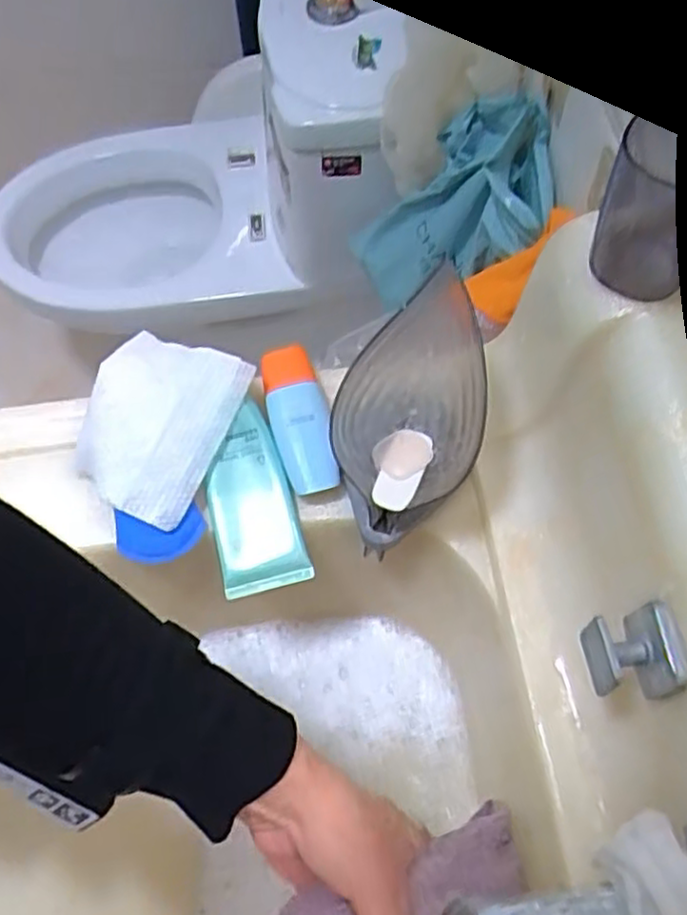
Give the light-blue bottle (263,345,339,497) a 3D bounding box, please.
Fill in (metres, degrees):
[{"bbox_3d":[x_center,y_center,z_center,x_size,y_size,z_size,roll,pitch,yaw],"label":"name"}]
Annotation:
[{"bbox_3d":[-0.032,-0.028,0.522,0.039,0.034,0.110,-14,64,-5],"label":"light-blue bottle"}]

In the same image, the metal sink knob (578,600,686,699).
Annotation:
[{"bbox_3d":[0.144,0.098,0.365,0.038,0.031,0.042,-10,63,-3],"label":"metal sink knob"}]

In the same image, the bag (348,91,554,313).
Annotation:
[{"bbox_3d":[0.100,-0.244,0.771,0.108,0.319,0.125,36,66,-17],"label":"bag"}]

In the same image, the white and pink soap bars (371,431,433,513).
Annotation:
[{"bbox_3d":[0.034,0.006,0.475,0.035,0.008,0.055,24,66,13],"label":"white and pink soap bars"}]

